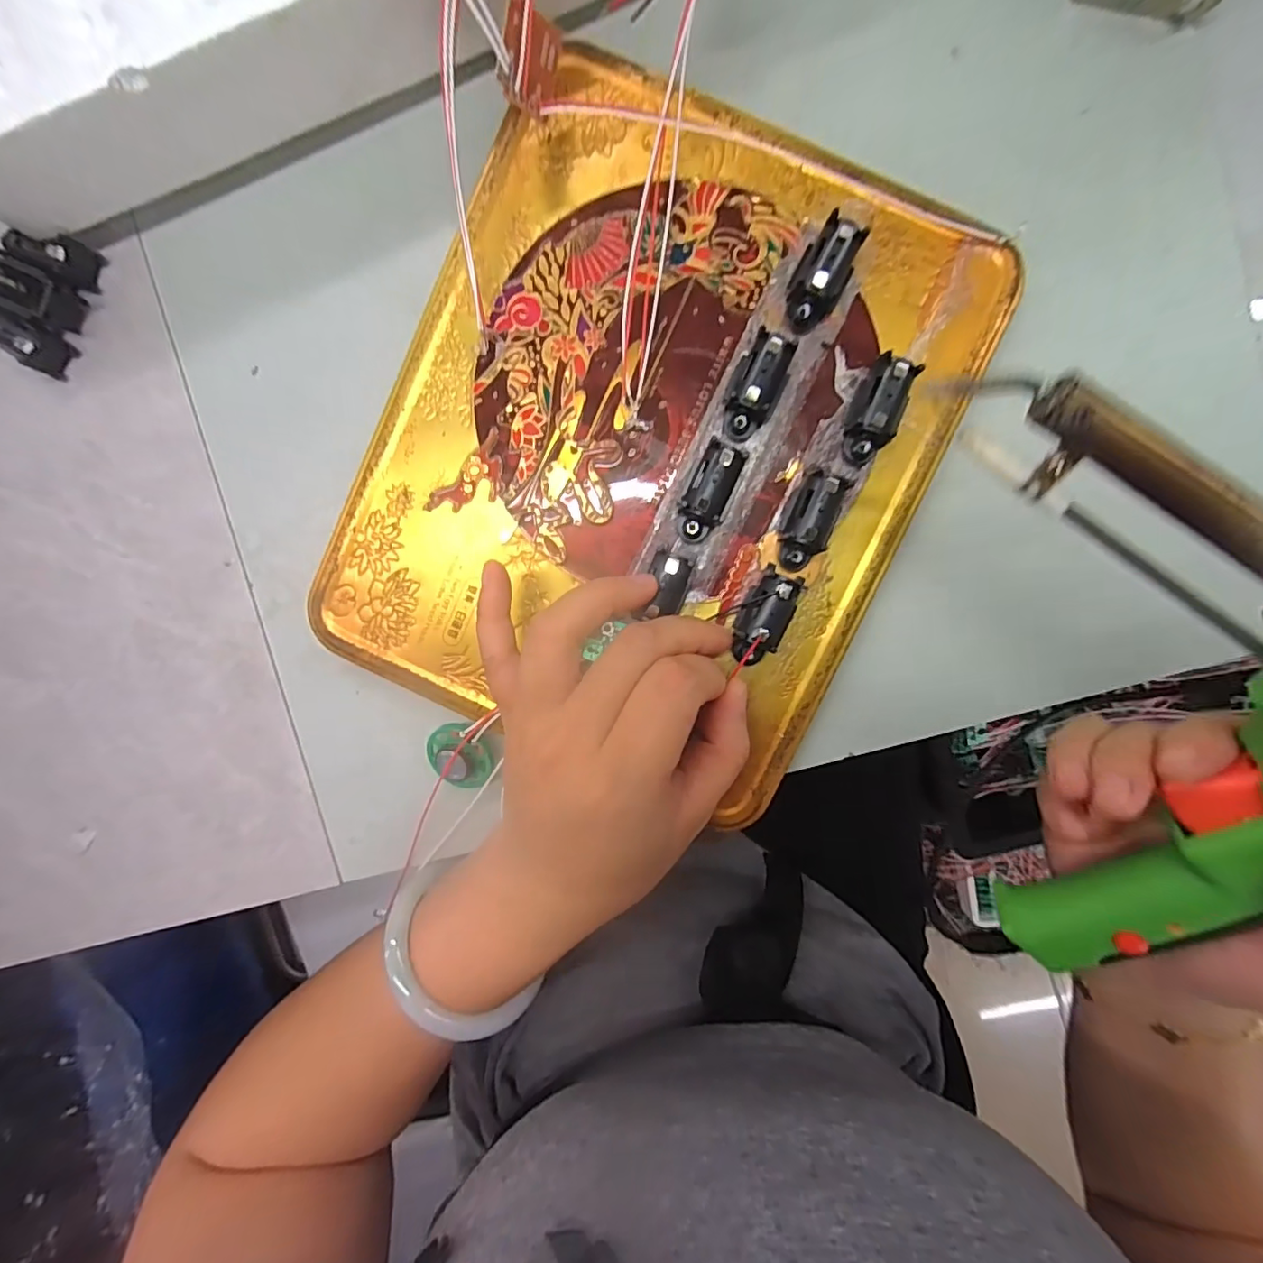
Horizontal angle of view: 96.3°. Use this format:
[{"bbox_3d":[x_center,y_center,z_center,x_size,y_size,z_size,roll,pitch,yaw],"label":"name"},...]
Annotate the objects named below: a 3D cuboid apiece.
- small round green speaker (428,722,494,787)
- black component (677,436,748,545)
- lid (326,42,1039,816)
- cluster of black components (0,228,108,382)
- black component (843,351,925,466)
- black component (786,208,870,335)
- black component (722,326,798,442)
[{"bbox_3d":[-0.067,0.050,0.222,0.028,0.009,0.027,0,96,4],"label":"small round green speaker"},{"bbox_3d":[0.027,-0.049,0.200,0.015,0.015,0.035,24,95,1],"label":"black component"},{"bbox_3d":[0.009,-0.067,0.204,0.197,0.020,0.228,24,97,1],"label":"lid"},{"bbox_3d":[-0.230,-0.129,0.217,0.029,0.018,0.049,29,95,0],"label":"cluster of black components"},{"bbox_3d":[0.085,-0.077,0.196,0.015,0.016,0.036,22,95,1],"label":"black component"},{"bbox_3d":[0.066,-0.122,0.194,0.017,0.015,0.035,30,95,0],"label":"black component"},{"bbox_3d":[0.044,-0.085,0.197,0.019,0.015,0.036,21,95,1],"label":"black component"}]

